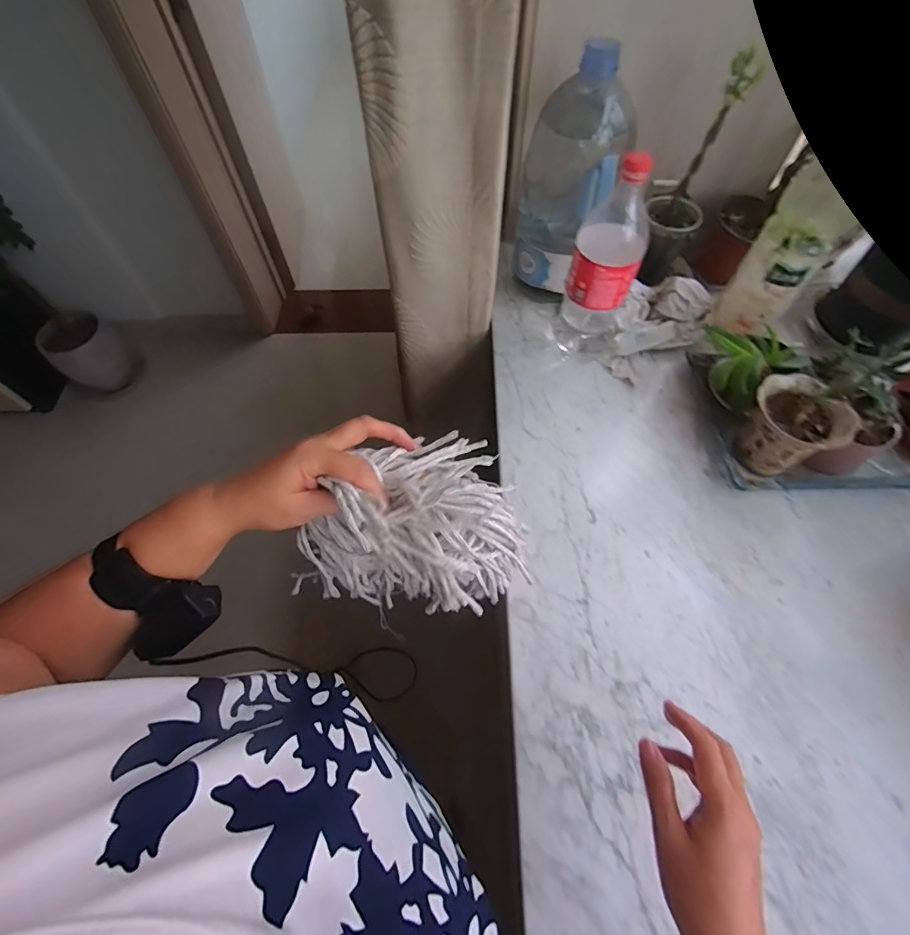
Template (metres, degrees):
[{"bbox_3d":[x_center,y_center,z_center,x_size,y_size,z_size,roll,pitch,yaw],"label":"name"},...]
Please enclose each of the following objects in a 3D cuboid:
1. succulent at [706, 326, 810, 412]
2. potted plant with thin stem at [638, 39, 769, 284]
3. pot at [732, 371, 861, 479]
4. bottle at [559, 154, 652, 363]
[{"bbox_3d":[0.408,-0.133,0.649,0.114,0.105,0.095,-27,60,-19],"label":"succulent"},{"bbox_3d":[0.333,-0.423,0.678,0.092,0.285,0.098,33,61,20],"label":"potted plant with thin stem"},{"bbox_3d":[0.436,-0.047,0.602,0.097,0.110,0.109,-30,61,-20],"label":"pot"},{"bbox_3d":[0.201,-0.268,0.623,0.082,0.294,0.088,14,56,9],"label":"bottle"}]

